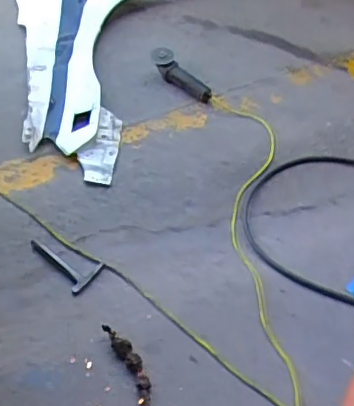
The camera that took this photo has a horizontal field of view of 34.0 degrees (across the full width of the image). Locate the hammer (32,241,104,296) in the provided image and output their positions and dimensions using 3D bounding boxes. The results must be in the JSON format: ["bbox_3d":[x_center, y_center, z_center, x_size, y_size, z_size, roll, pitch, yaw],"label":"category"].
[{"bbox_3d":[-0.317,0.164,1.704,0.123,0.034,0.232,-36,57,-23],"label":"hammer"}]

